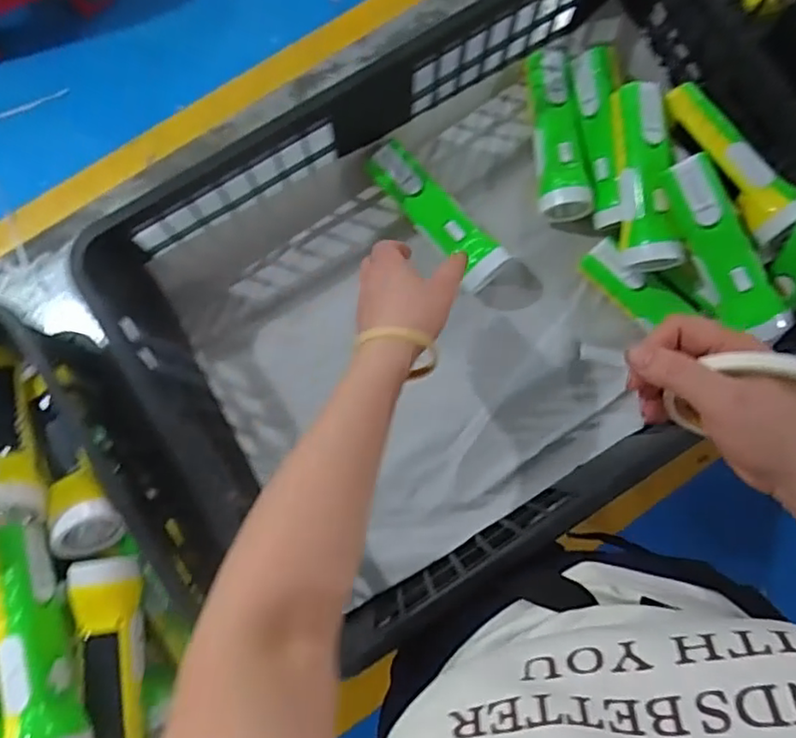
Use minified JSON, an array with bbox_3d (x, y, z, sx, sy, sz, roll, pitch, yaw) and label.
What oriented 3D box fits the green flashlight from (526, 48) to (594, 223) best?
[{"bbox_3d":[0.162,-0.237,0.642,0.050,0.040,0.172,-2,81,-1],"label":"green flashlight"}]

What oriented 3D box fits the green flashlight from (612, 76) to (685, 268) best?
[{"bbox_3d":[0.230,-0.178,0.590,0.050,0.049,0.167,-2,81,-1],"label":"green flashlight"}]

